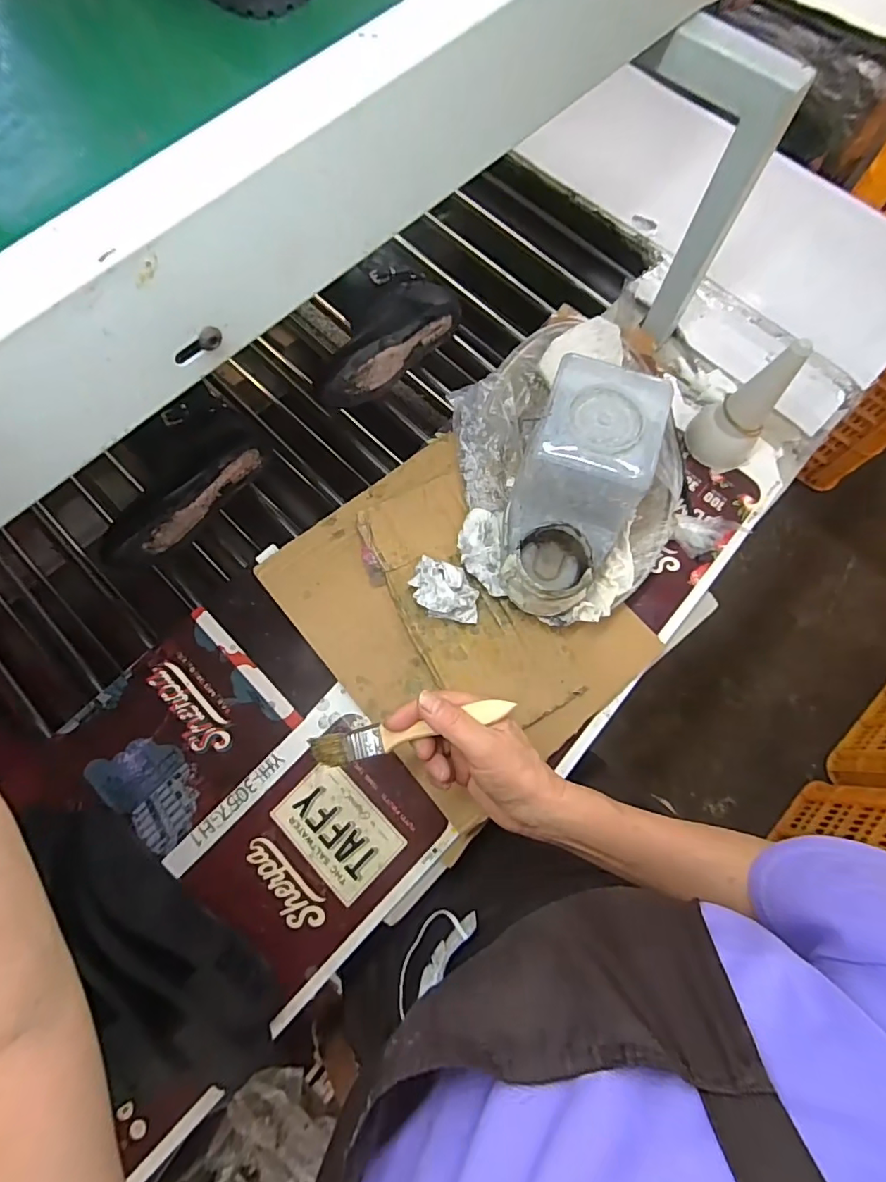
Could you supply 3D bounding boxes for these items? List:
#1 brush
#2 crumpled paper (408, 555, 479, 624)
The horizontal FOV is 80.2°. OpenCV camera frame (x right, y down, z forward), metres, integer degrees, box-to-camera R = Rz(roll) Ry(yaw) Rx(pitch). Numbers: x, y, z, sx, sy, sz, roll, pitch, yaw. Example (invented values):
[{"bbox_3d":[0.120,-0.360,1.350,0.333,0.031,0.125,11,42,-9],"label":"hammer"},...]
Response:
[{"bbox_3d":[-0.023,0.100,0.374,0.148,0.008,0.022,-15,73,7],"label":"brush"},{"bbox_3d":[0.003,0.000,0.490,0.062,0.035,0.049,7,73,2],"label":"crumpled paper"}]

